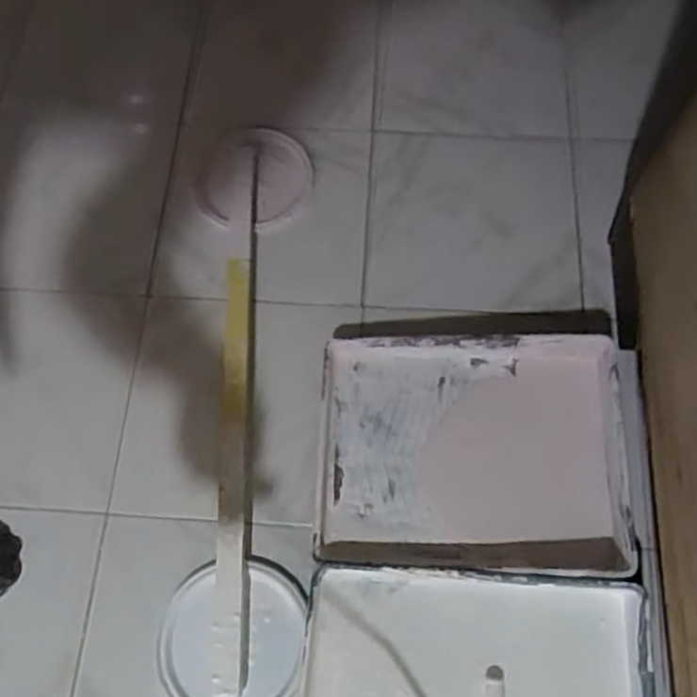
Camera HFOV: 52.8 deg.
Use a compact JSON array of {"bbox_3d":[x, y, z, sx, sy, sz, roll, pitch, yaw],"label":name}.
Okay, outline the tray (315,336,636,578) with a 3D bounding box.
[{"bbox_3d":[0.144,0.123,0.846,0.351,0.066,0.276,2,67,3],"label":"tray"}]

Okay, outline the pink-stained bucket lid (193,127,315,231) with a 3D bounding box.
[{"bbox_3d":[-0.144,-0.253,1.047,0.174,0.033,0.169,3,76,6],"label":"pink-stained bucket lid"}]

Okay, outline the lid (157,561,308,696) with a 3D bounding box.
[{"bbox_3d":[-0.134,0.335,0.797,0.163,0.029,0.169,-1,67,2],"label":"lid"}]

